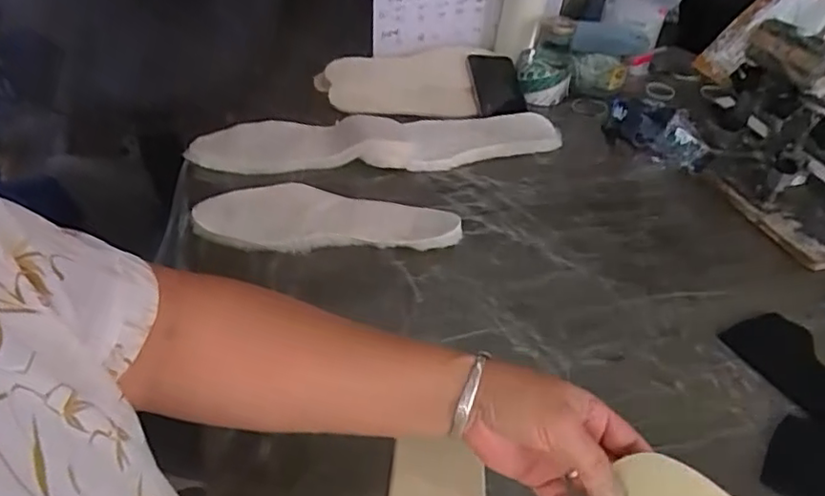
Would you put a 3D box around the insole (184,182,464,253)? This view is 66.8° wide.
[{"bbox_3d":[-0.091,-0.031,0.691,0.282,0.021,0.087,4,51,-4],"label":"insole"}]

